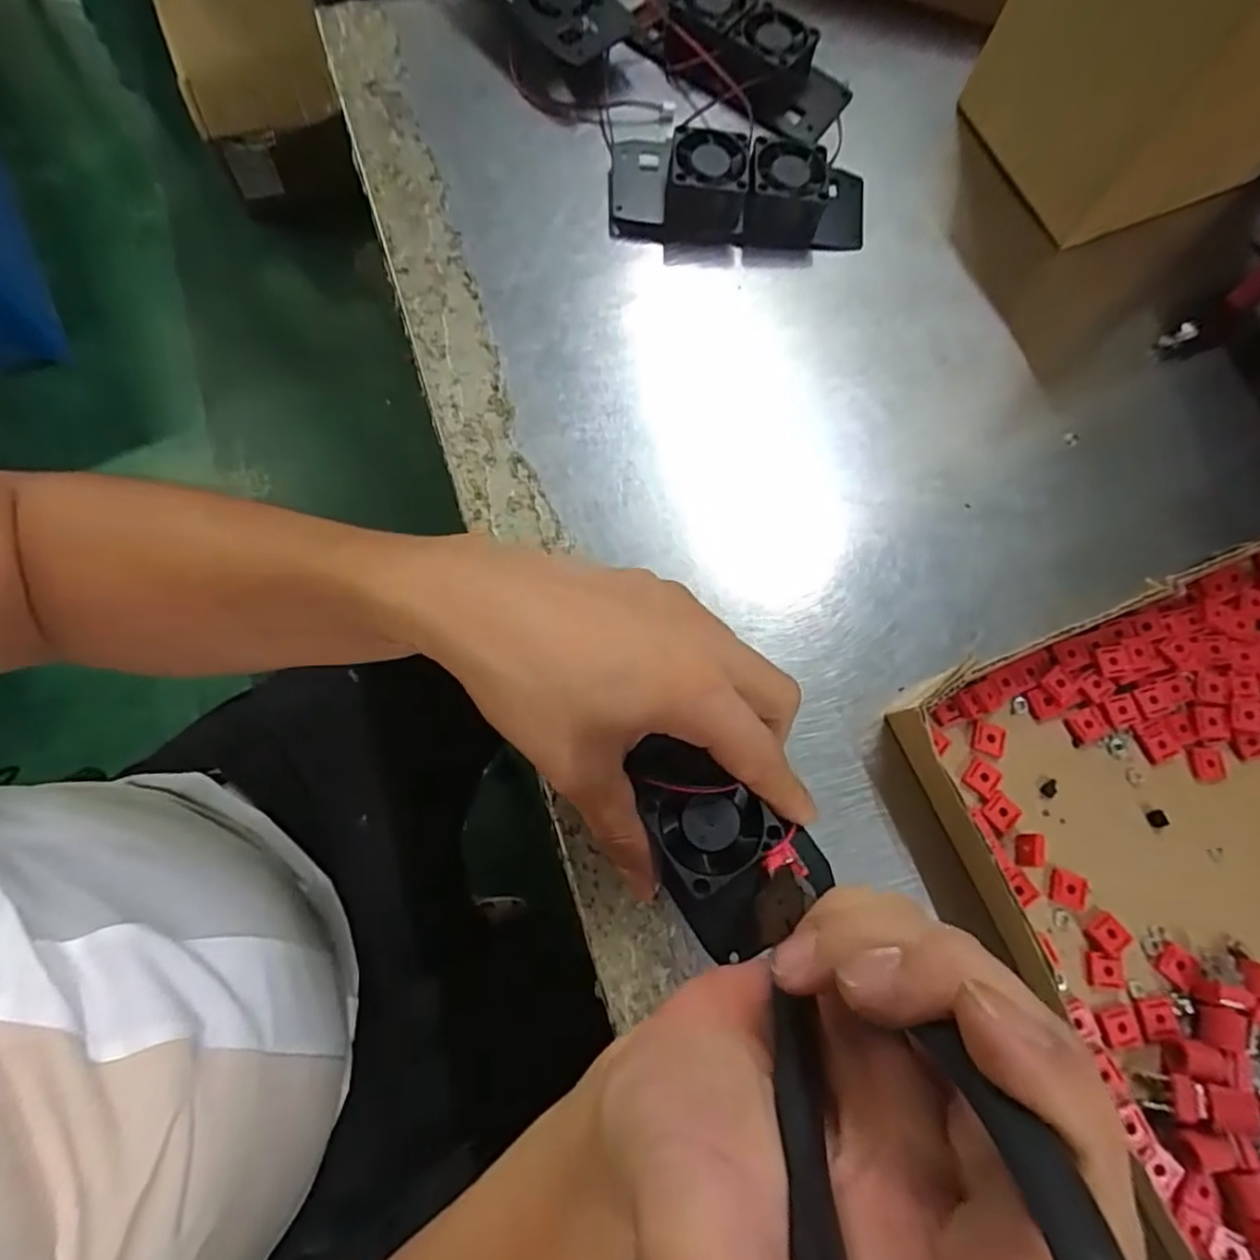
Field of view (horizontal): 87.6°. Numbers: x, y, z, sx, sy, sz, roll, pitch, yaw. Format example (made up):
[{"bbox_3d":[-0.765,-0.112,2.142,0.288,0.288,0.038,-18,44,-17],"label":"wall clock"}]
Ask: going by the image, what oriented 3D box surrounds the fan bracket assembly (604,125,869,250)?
[{"bbox_3d":[0.061,-0.241,0.353,0.140,0.029,0.058,1,74,-2],"label":"fan bracket assembly"}]

